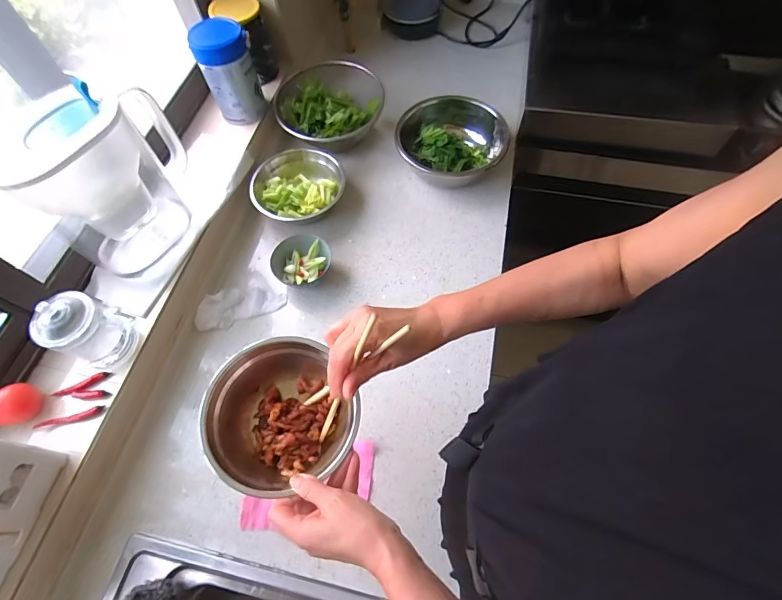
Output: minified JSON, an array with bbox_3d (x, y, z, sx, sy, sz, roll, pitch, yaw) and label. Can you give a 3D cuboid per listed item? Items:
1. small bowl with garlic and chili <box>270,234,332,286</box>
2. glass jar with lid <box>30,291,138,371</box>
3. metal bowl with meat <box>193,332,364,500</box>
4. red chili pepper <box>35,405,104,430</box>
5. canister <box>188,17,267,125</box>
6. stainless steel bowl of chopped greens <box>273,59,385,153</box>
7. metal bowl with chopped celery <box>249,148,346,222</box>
[{"bbox_3d":[-0.172,-0.074,0.787,0.111,0.045,0.098,-13,63,-5],"label":"small bowl with garlic and chili"},{"bbox_3d":[-0.458,0.033,0.597,0.101,0.133,0.088,26,67,14],"label":"glass jar with lid"},{"bbox_3d":[-0.125,0.130,0.460,0.152,0.072,0.153,-1,63,2],"label":"metal bowl with meat"},{"bbox_3d":[-0.470,0.174,0.598,0.095,0.015,0.016,-14,63,-5],"label":"red chili pepper"},{"bbox_3d":[-0.331,-0.469,0.843,0.099,0.164,0.116,-21,64,-9],"label":"canister"},{"bbox_3d":[-0.136,-0.443,0.958,0.249,0.097,0.241,-1,63,2],"label":"stainless steel bowl of chopped greens"},{"bbox_3d":[-0.194,-0.237,0.859,0.194,0.073,0.155,-35,67,-15],"label":"metal bowl with chopped celery"}]

